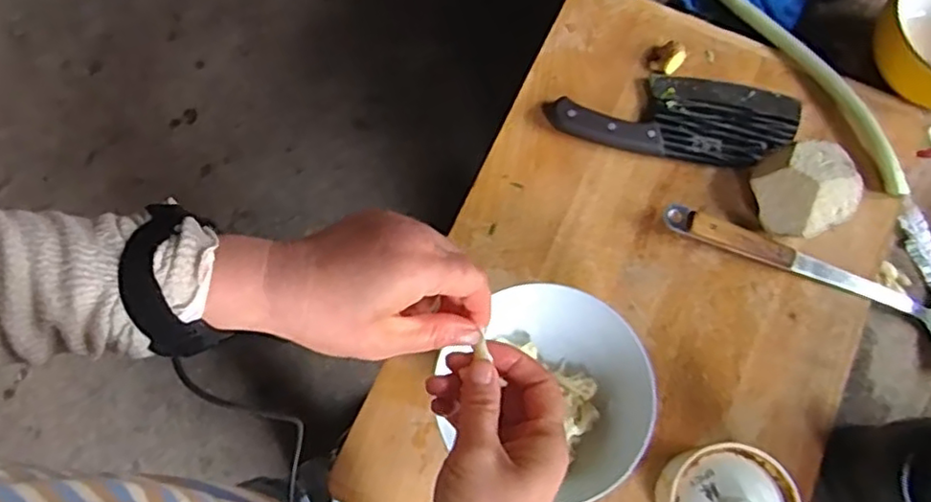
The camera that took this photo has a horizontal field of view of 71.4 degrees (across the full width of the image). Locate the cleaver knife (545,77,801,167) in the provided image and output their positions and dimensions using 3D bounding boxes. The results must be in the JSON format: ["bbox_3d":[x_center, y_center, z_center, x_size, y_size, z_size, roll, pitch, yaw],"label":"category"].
[{"bbox_3d":[0.209,-0.137,0.647,0.242,0.023,0.092,7,77,1],"label":"cleaver knife"}]

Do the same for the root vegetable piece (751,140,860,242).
[{"bbox_3d":[0.311,-0.055,0.601,0.071,0.065,0.081,-16,78,-5],"label":"root vegetable piece"}]

